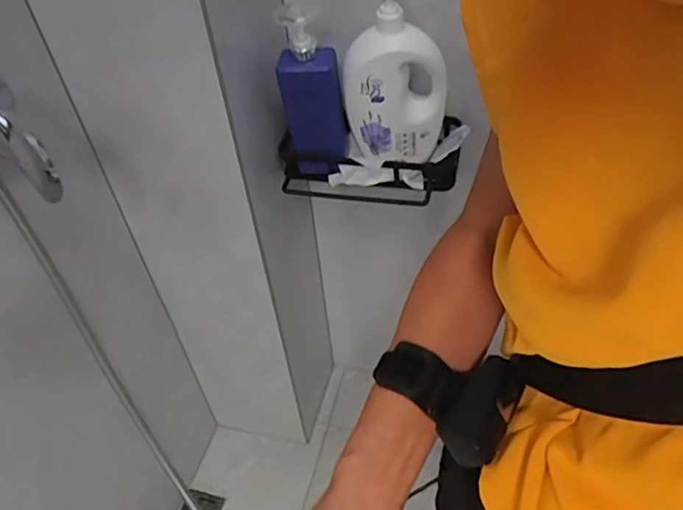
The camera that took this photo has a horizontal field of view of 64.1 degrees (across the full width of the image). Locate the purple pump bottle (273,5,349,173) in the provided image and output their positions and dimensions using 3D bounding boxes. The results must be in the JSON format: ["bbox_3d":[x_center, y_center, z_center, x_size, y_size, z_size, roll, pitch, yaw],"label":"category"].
[{"bbox_3d":[-0.046,-0.241,0.828,0.090,0.255,0.074,-9,43,-3],"label":"purple pump bottle"}]

